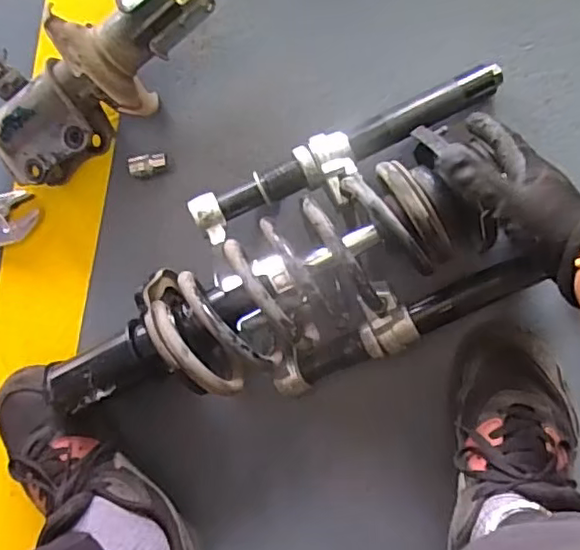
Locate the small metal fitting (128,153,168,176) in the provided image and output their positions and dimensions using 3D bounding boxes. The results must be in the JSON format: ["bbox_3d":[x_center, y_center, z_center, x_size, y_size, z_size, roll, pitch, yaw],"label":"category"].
[{"bbox_3d":[-0.150,-0.117,0.633,0.040,0.014,0.019,-13,89,-5],"label":"small metal fitting"}]

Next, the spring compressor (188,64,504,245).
[{"bbox_3d":[0.062,-0.112,0.570,0.311,0.086,0.061,-23,88,7],"label":"spring compressor"}]

